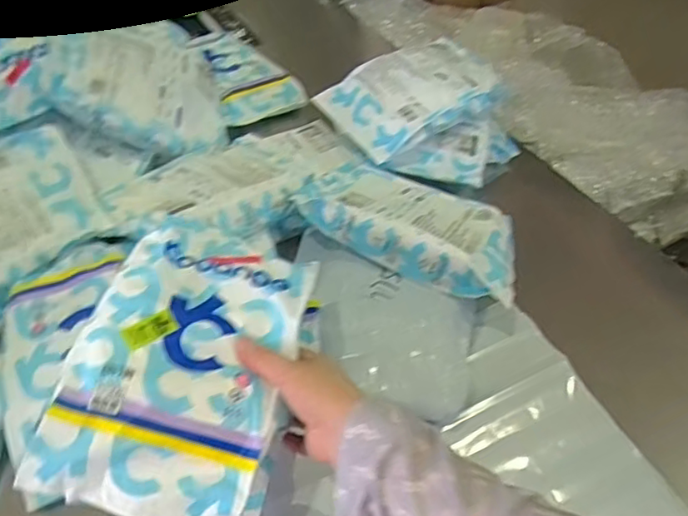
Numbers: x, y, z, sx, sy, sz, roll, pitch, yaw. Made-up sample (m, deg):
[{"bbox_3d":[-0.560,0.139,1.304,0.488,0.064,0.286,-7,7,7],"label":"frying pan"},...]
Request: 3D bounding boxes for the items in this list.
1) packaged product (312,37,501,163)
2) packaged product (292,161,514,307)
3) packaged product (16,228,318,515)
[{"bbox_3d":[0.101,-0.249,0.886,0.240,0.034,0.173,-32,57,-13],"label":"packaged product"},{"bbox_3d":[0.092,-0.059,0.746,0.287,0.047,0.182,25,48,16],"label":"packaged product"},{"bbox_3d":[-0.131,0.083,0.499,0.172,0.031,0.248,14,57,-4],"label":"packaged product"}]

